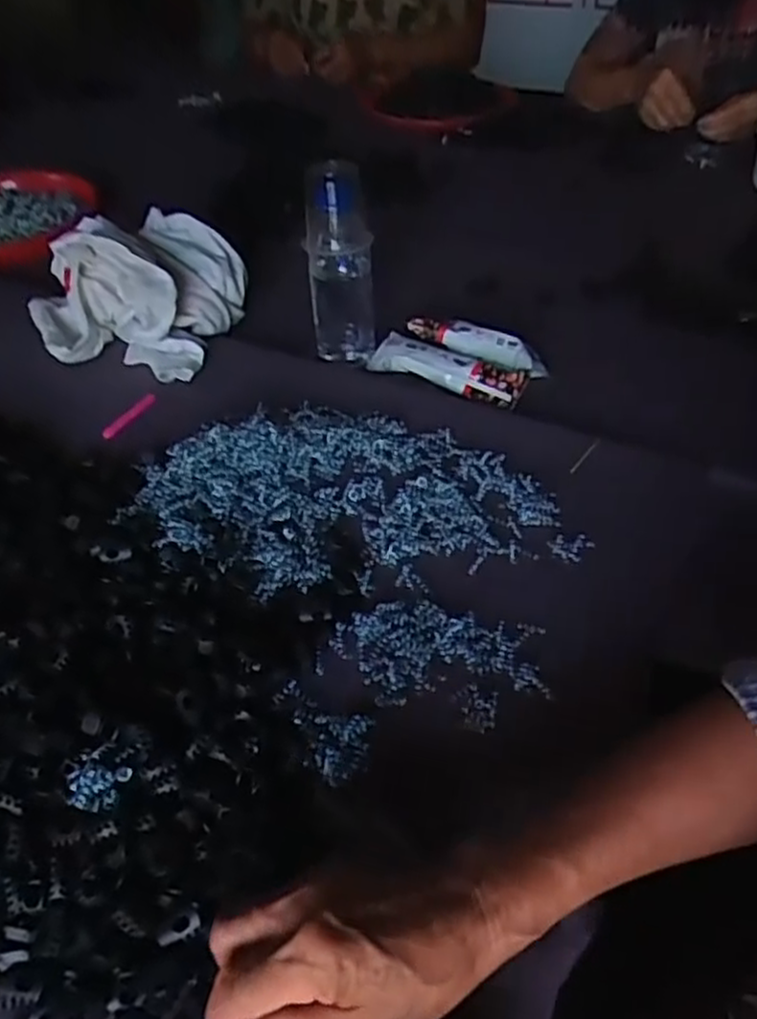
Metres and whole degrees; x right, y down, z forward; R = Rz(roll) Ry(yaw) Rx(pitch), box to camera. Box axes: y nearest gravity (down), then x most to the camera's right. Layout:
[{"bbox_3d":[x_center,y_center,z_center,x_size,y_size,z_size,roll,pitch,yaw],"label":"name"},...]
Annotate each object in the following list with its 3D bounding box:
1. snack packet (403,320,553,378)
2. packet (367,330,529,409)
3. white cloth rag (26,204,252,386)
[{"bbox_3d":[0.092,-0.162,0.742,0.147,0.028,0.029,25,50,27],"label":"snack packet"},{"bbox_3d":[0.063,-0.135,0.727,0.159,0.031,0.037,24,49,26],"label":"packet"},{"bbox_3d":[-0.243,-0.225,0.766,0.182,0.105,0.191,9,44,12],"label":"white cloth rag"}]

